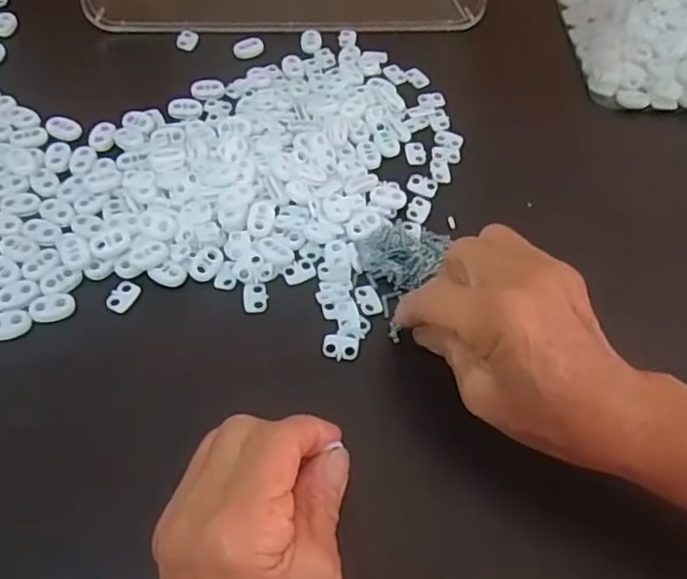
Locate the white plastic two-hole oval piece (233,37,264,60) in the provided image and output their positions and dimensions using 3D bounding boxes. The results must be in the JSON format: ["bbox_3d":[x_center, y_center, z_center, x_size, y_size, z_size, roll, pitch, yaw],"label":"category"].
[{"bbox_3d":[-0.069,-0.177,0.461,0.022,0.004,0.019,-12,58,-12],"label":"white plastic two-hole oval piece"}]

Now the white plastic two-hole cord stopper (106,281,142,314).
[{"bbox_3d":[-0.121,0.004,0.346,0.014,0.004,0.019,26,59,13],"label":"white plastic two-hole cord stopper"}]

